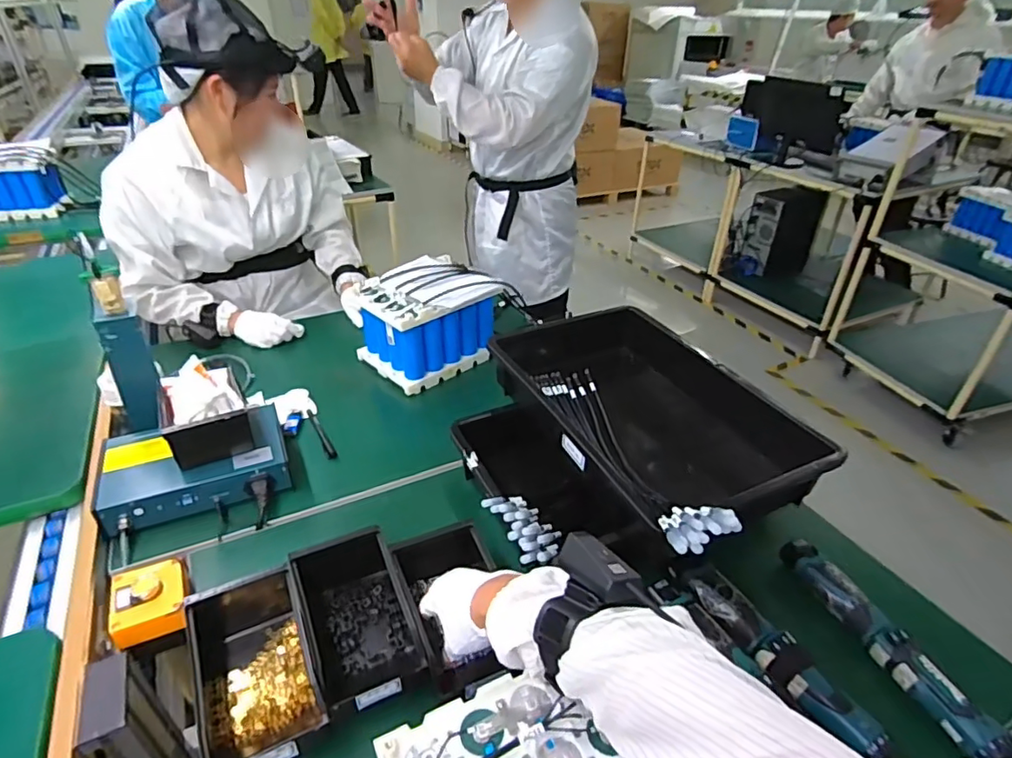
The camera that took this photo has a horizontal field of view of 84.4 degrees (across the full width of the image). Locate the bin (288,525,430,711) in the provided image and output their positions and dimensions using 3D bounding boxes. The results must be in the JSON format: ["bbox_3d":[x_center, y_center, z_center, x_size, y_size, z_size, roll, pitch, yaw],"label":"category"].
[{"bbox_3d":[-0.158,0.258,0.596,0.102,0.071,0.168,-14,36,-23],"label":"bin"}]

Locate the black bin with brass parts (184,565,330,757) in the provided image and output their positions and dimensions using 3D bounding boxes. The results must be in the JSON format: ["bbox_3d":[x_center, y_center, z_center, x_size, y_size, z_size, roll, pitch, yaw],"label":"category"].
[{"bbox_3d":[-0.254,0.279,0.562,0.105,0.070,0.208,-15,37,-24],"label":"black bin with brass parts"}]

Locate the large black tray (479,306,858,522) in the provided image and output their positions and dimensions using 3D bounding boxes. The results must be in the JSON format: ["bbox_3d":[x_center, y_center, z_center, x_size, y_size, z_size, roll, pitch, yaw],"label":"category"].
[{"bbox_3d":[0.177,0.037,0.810,0.286,0.090,0.468,-14,37,-23],"label":"large black tray"}]

